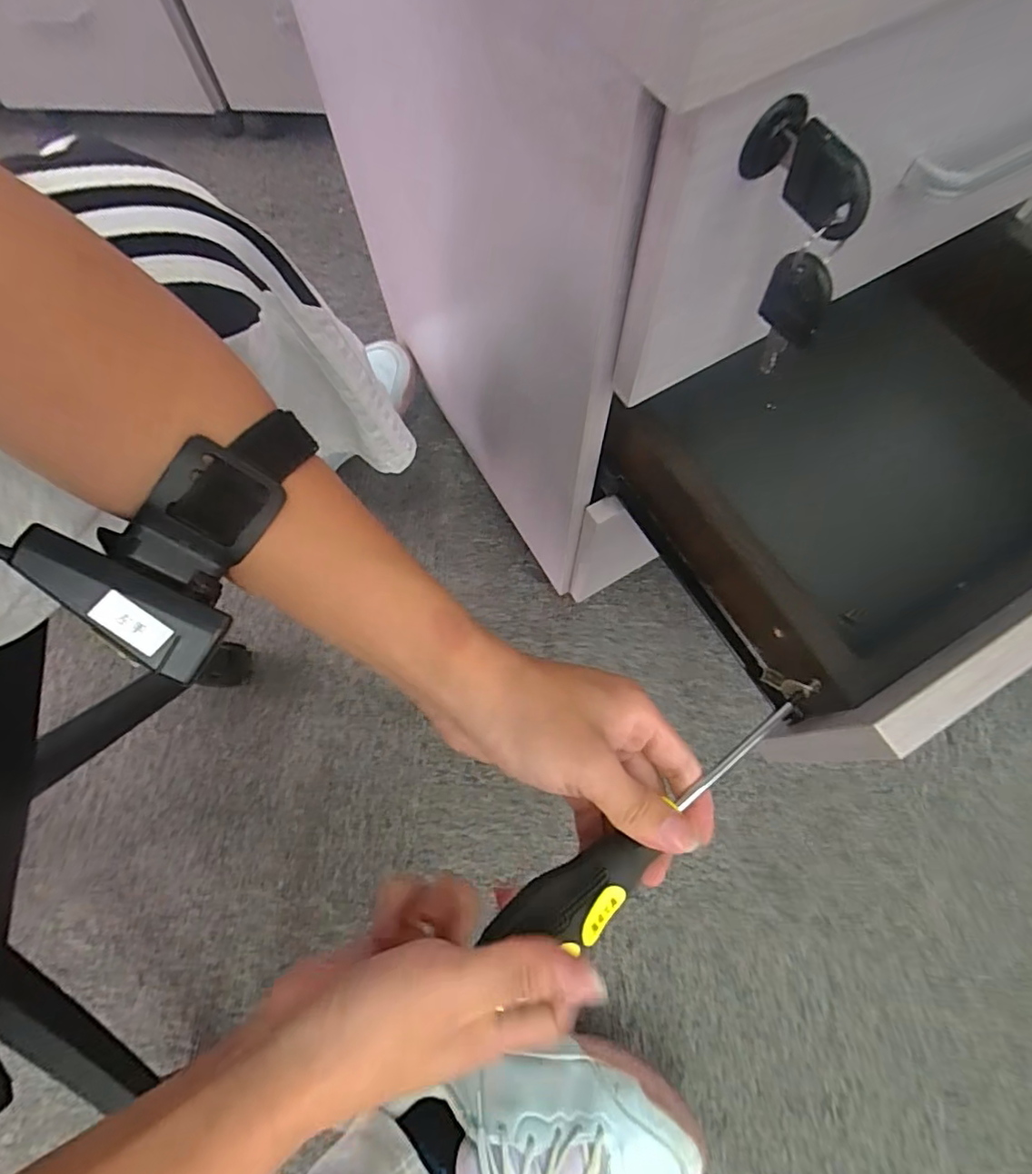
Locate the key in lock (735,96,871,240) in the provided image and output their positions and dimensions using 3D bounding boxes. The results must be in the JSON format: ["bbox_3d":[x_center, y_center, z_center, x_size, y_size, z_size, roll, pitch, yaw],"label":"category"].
[{"bbox_3d":[0.087,-0.123,0.167,0.017,0.022,0.039,-29,75,-6],"label":"key in lock"}]

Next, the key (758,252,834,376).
[{"bbox_3d":[0.101,-0.100,0.204,0.021,0.045,0.007,11,75,5],"label":"key"}]

